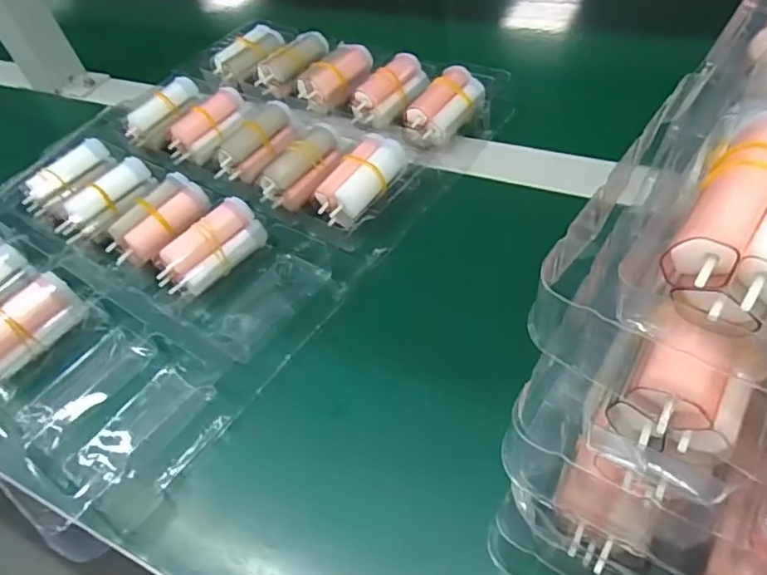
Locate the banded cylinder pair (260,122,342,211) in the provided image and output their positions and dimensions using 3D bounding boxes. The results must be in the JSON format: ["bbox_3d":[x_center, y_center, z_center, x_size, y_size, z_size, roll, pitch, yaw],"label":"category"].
[{"bbox_3d":[-0.054,-0.084,0.386,0.023,0.025,0.067,34,76,24],"label":"banded cylinder pair"}]

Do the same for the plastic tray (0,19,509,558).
[{"bbox_3d":[-0.131,-0.067,0.394,0.281,0.050,0.386,29,59,22],"label":"plastic tray"}]

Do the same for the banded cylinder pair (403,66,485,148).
[{"bbox_3d":[0.045,-0.127,0.413,0.033,0.029,0.065,28,60,30],"label":"banded cylinder pair"}]

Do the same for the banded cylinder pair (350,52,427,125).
[{"bbox_3d":[0.006,-0.151,0.436,0.033,0.024,0.067,35,74,25],"label":"banded cylinder pair"}]

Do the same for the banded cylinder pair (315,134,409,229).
[{"bbox_3d":[-0.014,-0.070,0.369,0.032,0.019,0.067,33,74,24],"label":"banded cylinder pair"}]

